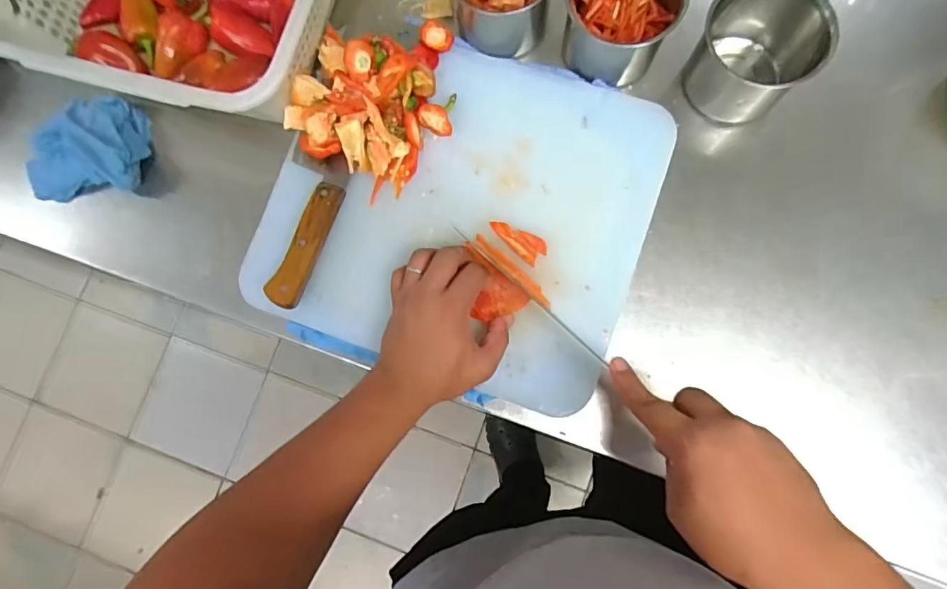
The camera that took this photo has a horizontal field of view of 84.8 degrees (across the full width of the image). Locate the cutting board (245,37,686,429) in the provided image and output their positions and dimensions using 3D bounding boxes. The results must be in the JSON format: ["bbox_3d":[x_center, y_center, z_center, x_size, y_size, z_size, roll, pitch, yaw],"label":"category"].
[{"bbox_3d":[-0.015,-0.093,0.557,0.384,0.027,0.346,19,84,5],"label":"cutting board"}]

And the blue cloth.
[{"bbox_3d":[-0.457,-0.172,0.596,0.142,0.050,0.107,-5,81,3],"label":"blue cloth"}]

